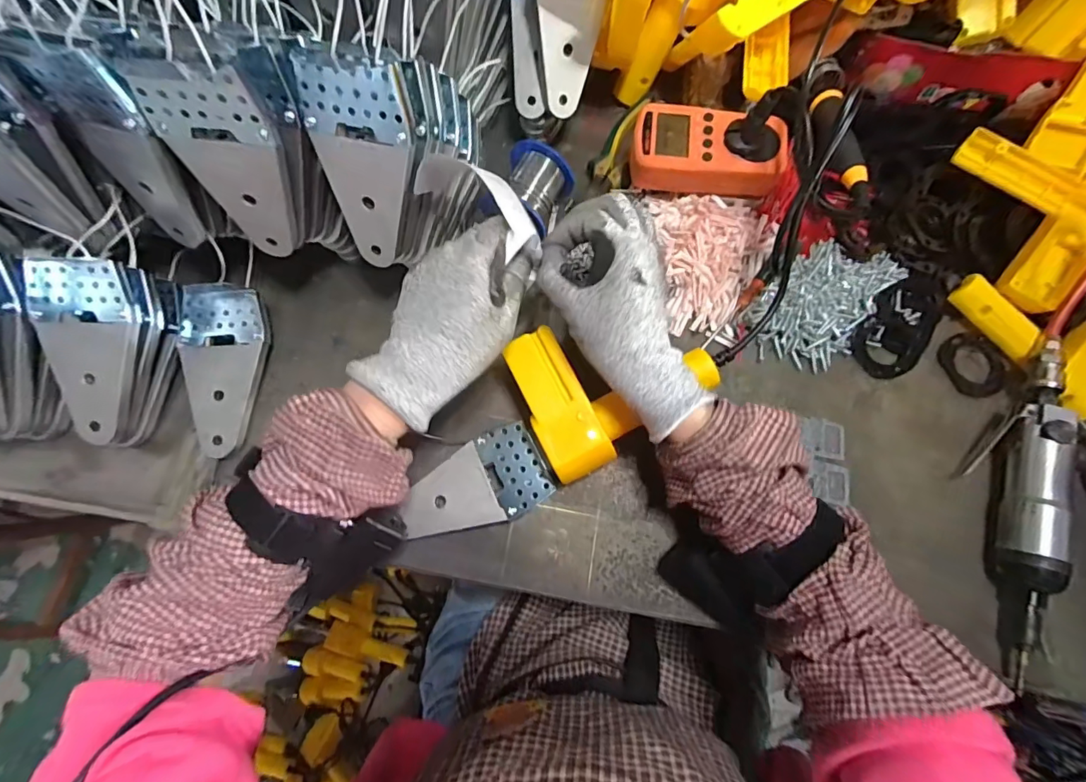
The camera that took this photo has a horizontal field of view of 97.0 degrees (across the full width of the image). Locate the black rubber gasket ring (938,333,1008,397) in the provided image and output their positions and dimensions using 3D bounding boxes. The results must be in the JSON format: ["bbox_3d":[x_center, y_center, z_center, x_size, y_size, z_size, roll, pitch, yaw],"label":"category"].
[{"bbox_3d":[0.384,-0.024,0.427,0.051,0.005,0.057,-19,77,-6],"label":"black rubber gasket ring"}]

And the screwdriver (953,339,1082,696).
[{"bbox_3d":[0.378,0.086,0.379,0.057,0.049,0.258,11,76,2],"label":"screwdriver"}]

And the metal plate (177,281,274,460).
[{"bbox_3d":[-0.271,-0.017,0.405,0.069,0.031,0.138,3,76,0],"label":"metal plate"}]

